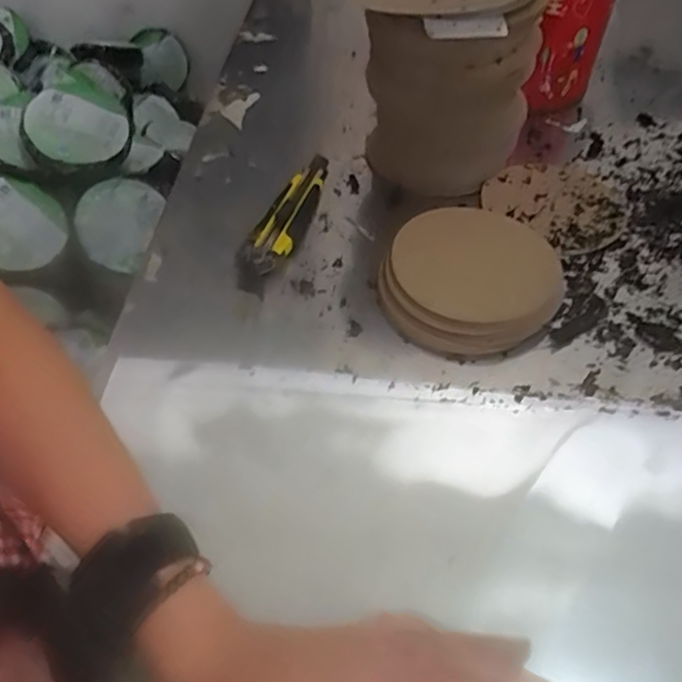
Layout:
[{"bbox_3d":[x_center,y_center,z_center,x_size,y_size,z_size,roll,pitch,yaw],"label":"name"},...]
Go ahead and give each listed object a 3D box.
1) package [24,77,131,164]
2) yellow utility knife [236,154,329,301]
[{"bbox_3d":[-0.409,-0.340,1.005,0.150,0.049,0.150,6,70,-18],"label":"package"},{"bbox_3d":[-0.048,-0.121,0.604,0.038,0.029,0.197,13,52,11],"label":"yellow utility knife"}]

